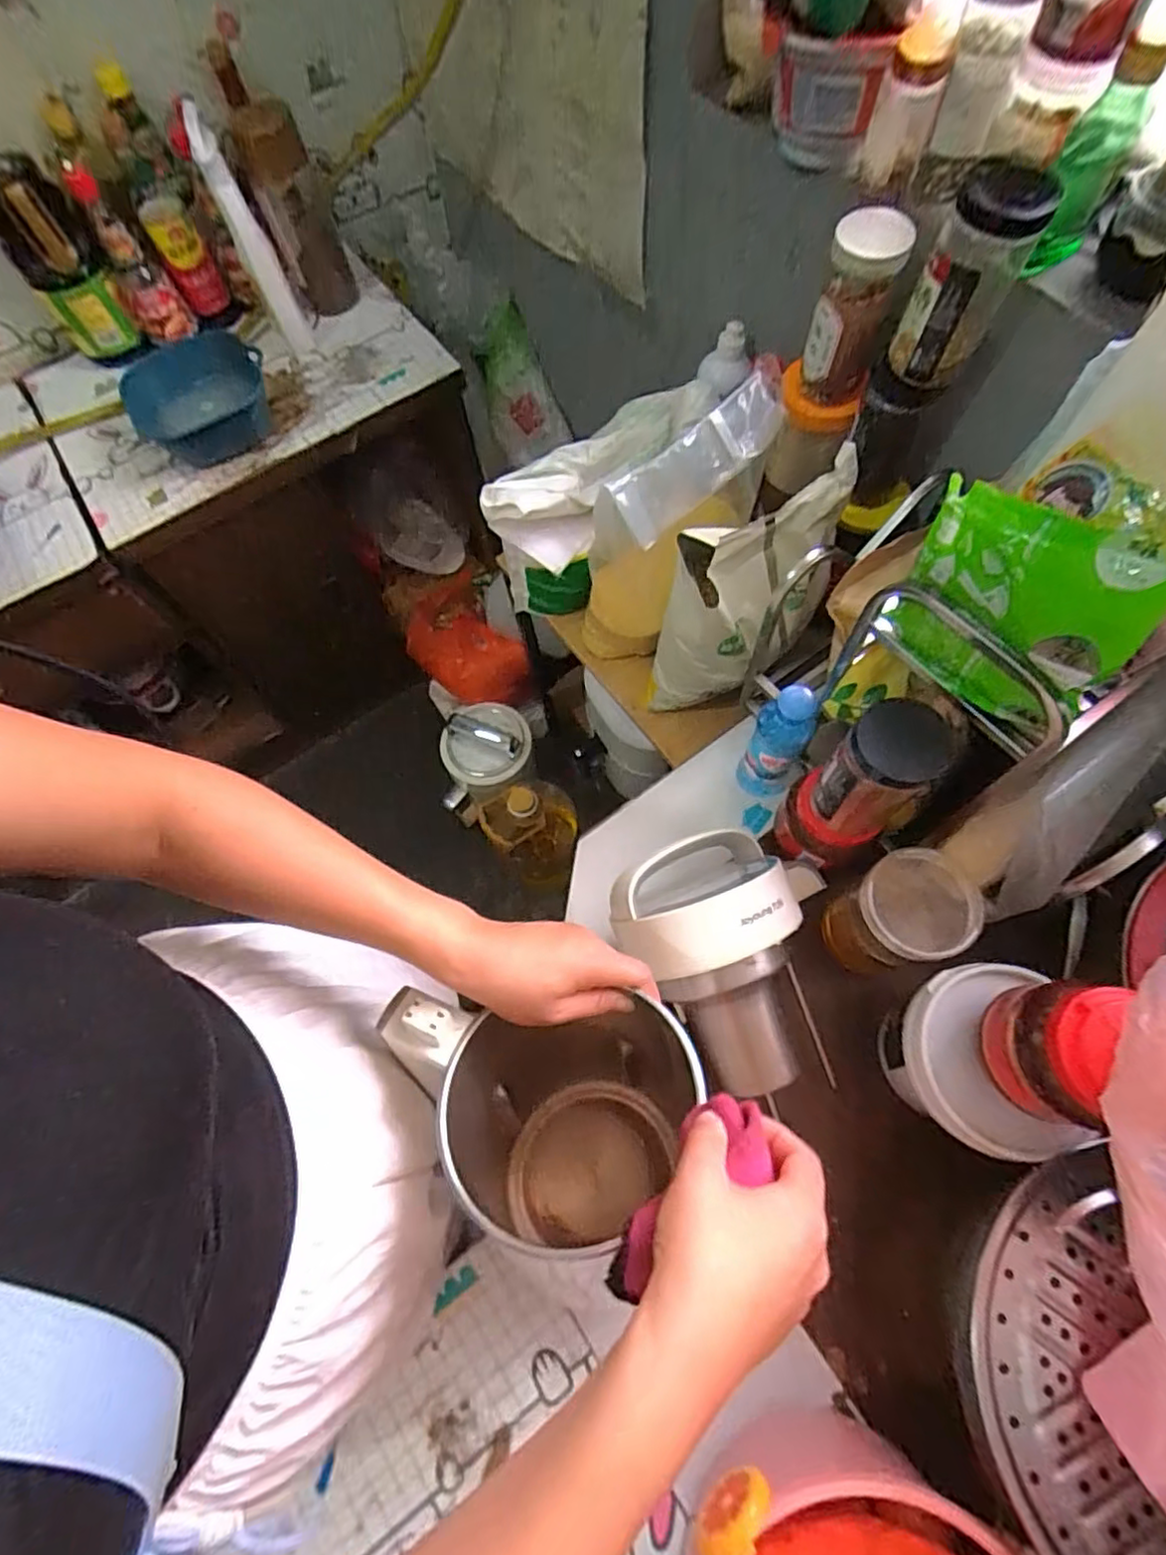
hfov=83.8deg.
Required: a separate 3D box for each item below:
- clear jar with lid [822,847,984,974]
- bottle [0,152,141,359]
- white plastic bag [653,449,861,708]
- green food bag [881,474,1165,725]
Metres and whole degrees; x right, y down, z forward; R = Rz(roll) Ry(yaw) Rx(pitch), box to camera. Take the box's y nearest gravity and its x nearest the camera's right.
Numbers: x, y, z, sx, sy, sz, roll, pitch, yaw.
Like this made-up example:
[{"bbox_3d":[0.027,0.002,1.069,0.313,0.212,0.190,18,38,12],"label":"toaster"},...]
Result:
[{"bbox_3d":[0.264,0.120,0.555,0.086,0.132,0.078,-29,69,-9],"label":"clear jar with lid"},{"bbox_3d":[-0.728,-0.721,0.907,0.110,0.204,0.103,-36,70,-11],"label":"bottle"},{"bbox_3d":[0.162,-0.181,0.665,0.127,0.249,0.174,32,72,15],"label":"white plastic bag"},{"bbox_3d":[0.257,-0.104,0.395,0.135,0.124,0.045,41,75,18],"label":"green food bag"}]

